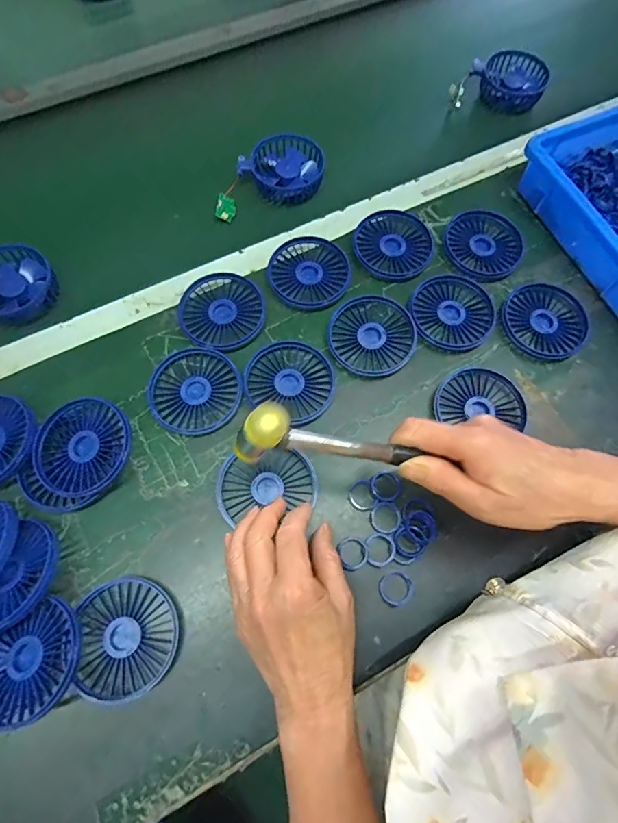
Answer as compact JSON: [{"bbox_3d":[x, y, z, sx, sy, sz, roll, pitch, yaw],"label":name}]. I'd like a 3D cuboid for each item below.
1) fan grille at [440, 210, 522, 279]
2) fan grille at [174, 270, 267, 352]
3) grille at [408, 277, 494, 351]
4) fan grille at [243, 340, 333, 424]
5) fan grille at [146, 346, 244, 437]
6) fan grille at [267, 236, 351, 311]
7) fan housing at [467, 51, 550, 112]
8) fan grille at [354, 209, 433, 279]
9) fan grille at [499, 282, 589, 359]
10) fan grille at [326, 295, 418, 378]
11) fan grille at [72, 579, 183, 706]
[{"bbox_3d":[0.195,-0.185,0.486,0.086,0.012,0.081,0,69,-1],"label":"fan grille"},{"bbox_3d":[-0.091,-0.103,0.455,0.085,0.016,0.088,0,69,-1],"label":"fan grille"},{"bbox_3d":[0.148,-0.104,0.460,0.085,0.013,0.084,0,69,-1],"label":"grille"},{"bbox_3d":[-0.018,-0.032,0.431,0.085,0.010,0.078,0,69,-1],"label":"fan grille"},{"bbox_3d":[-0.112,-0.020,0.427,0.088,0.012,0.085,22,71,7],"label":"fan grille"},{"bbox_3d":[-0.001,-0.149,0.474,0.086,0.017,0.087,0,69,-1],"label":"fan grille"},{"bbox_3d":[0.274,-0.458,0.602,0.099,0.030,0.080,23,71,8],"label":"fan housing"},{"bbox_3d":[0.092,-0.185,0.483,0.085,0.009,0.085,0,69,-1],"label":"fan grille"},{"bbox_3d":[0.247,-0.094,0.460,0.084,0.013,0.084,0,69,-1],"label":"fan grille"},{"bbox_3d":[0.064,-0.077,0.447,0.085,0.016,0.085,0,69,-1],"label":"fan grille"},{"bbox_3d":[-0.145,0.182,0.351,0.080,0.014,0.085,0,69,-1],"label":"fan grille"}]

